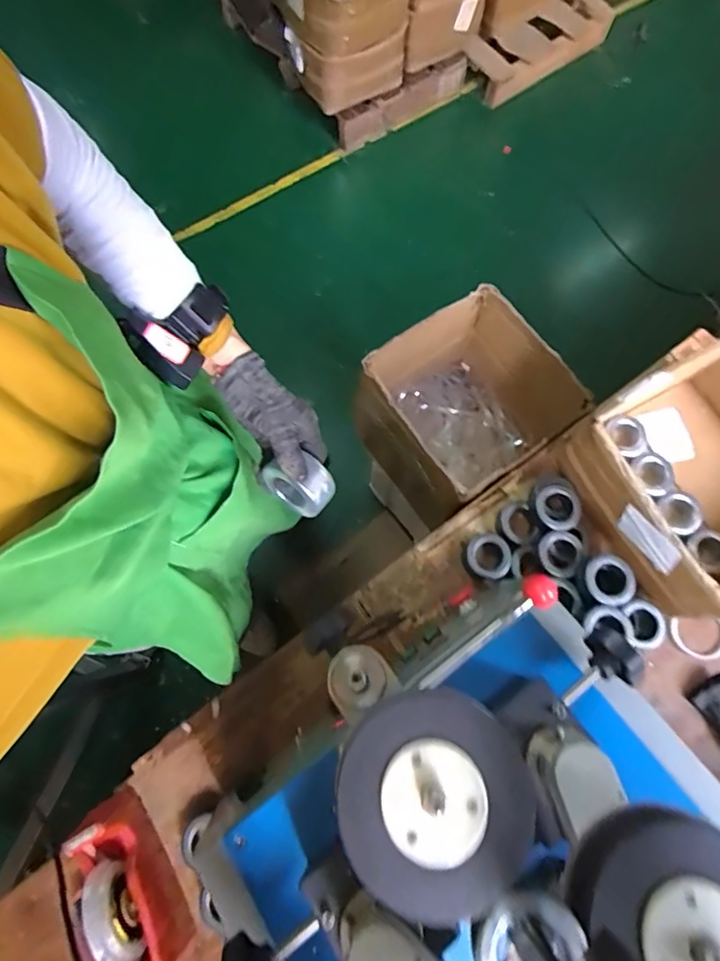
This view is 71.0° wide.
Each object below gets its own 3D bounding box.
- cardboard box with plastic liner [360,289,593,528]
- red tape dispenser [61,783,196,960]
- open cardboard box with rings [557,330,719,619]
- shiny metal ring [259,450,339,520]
[{"bbox_3d":[0.200,-0.130,1.025,0.316,0.294,0.306,-34,77,-10],"label":"cardboard box with plastic liner"},{"bbox_3d":[-0.295,0.514,0.633,0.065,0.147,0.203,-37,78,-11],"label":"red tape dispenser"},{"bbox_3d":[0.530,-0.001,0.766,0.352,0.185,0.369,-34,77,-10],"label":"open cardboard box with rings"},{"bbox_3d":[-0.063,0.004,0.520,0.072,0.068,0.033,29,57,6],"label":"shiny metal ring"}]

